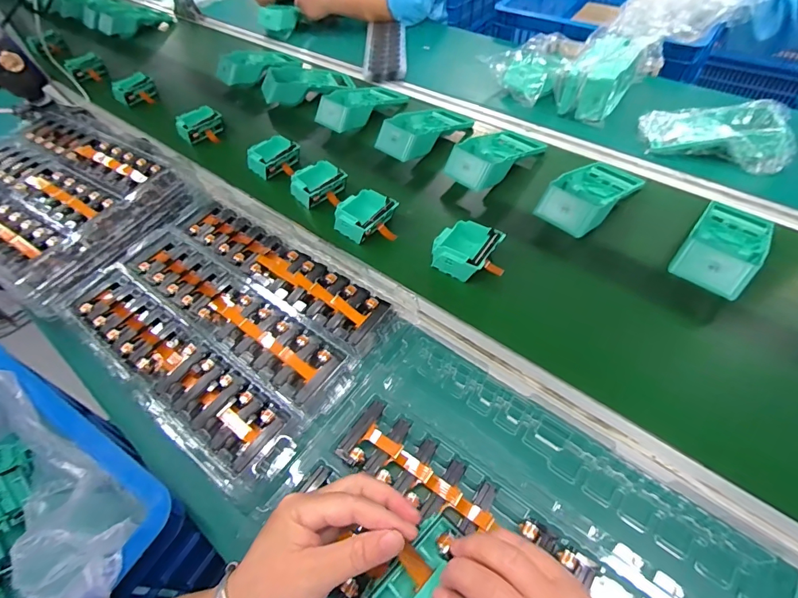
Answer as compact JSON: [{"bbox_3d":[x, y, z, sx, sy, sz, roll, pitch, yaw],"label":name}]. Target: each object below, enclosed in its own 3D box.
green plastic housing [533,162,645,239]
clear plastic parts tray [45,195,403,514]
[{"bbox_3d":[0.282,-0.156,0.602,0.184,0.056,0.093,-40,60,-23],"label":"green plastic housing"},{"bbox_3d":[-0.220,0.015,0.494,0.389,0.025,0.263,27,60,23],"label":"clear plastic parts tray"}]

